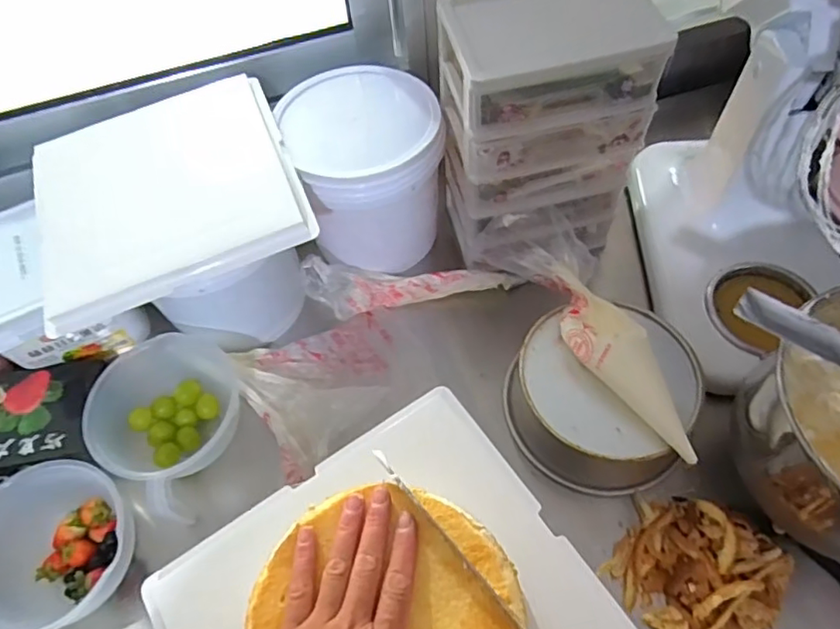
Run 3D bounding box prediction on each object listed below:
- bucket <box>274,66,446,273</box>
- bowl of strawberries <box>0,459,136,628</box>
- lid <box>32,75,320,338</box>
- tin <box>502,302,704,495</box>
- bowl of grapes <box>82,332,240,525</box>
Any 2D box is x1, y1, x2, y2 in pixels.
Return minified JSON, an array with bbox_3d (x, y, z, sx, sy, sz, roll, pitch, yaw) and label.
[{"bbox_3d":[-0.062,-0.175,0.743,0.172,0.186,0.176,-2,59,3],"label":"bucket"},{"bbox_3d":[-0.364,0.238,0.589,0.171,0.095,0.150,6,60,8],"label":"bowl of strawberries"},{"bbox_3d":[-0.274,-0.132,0.627,0.269,0.031,0.258,-21,60,-8],"label":"lid"},{"bbox_3d":[0.196,0.085,0.639,0.175,0.091,0.189,-2,59,3],"label":"tin"},{"bbox_3d":[-0.273,0.108,0.645,0.151,0.076,0.167,26,65,18],"label":"bowl of grapes"}]

